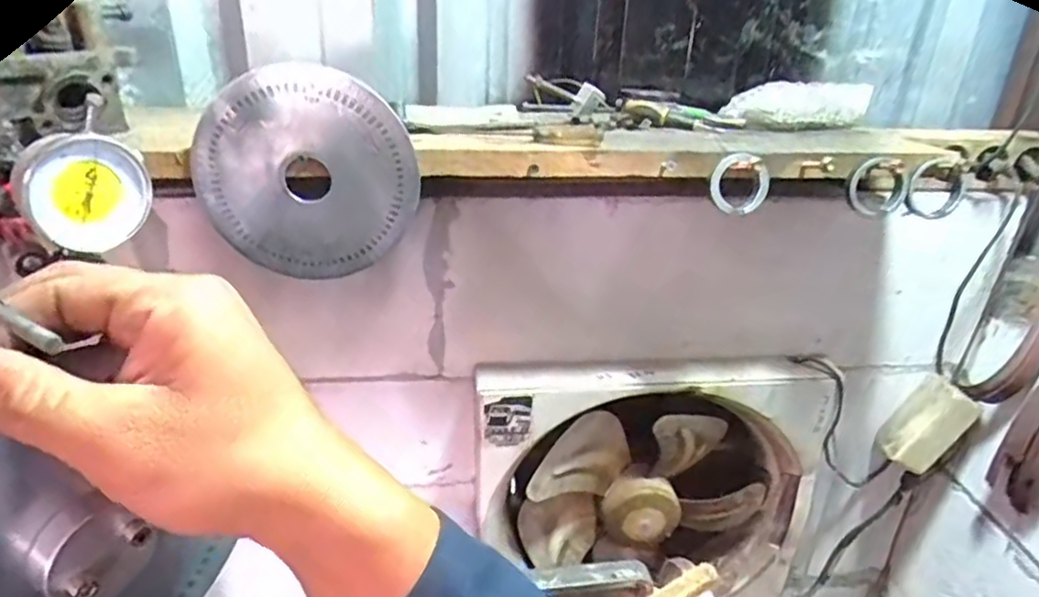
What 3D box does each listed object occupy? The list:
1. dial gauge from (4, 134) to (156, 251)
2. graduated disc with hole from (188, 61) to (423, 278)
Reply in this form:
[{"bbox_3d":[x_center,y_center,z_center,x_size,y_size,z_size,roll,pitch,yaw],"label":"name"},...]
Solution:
[{"bbox_3d":[-0.217,-0.053,0.323,0.027,0.055,0.054,6,-18,42],"label":"dial gauge"},{"bbox_3d":[-0.160,-0.091,0.495,0.161,0.155,0.004,-31,28,10],"label":"graduated disc with hole"}]

